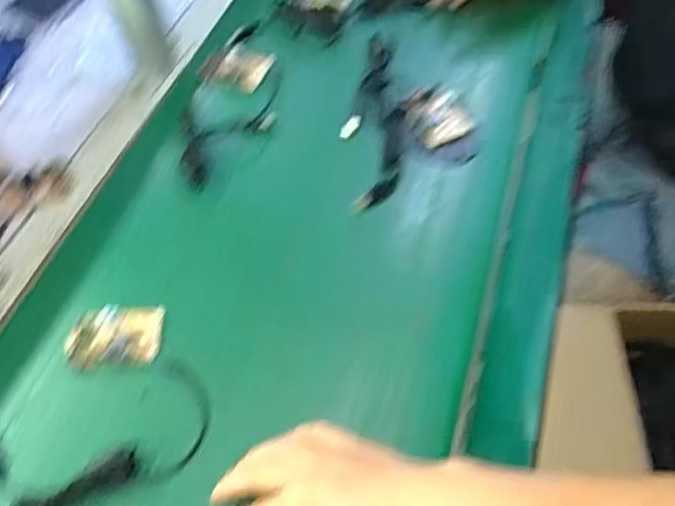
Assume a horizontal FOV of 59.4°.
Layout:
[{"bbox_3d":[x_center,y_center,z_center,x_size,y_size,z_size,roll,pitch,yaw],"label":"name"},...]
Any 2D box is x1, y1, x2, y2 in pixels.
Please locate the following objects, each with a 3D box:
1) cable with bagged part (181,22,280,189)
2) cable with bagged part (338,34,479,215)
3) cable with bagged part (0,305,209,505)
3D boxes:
[{"bbox_3d":[-0.118,-0.178,0.665,0.096,0.015,0.256,-1,55,3],"label":"cable with bagged part"},{"bbox_3d":[0.072,-0.157,0.643,0.137,0.020,0.245,-7,55,-2],"label":"cable with bagged part"},{"bbox_3d":[-0.196,0.123,0.464,0.162,0.014,0.152,-2,55,2],"label":"cable with bagged part"}]

